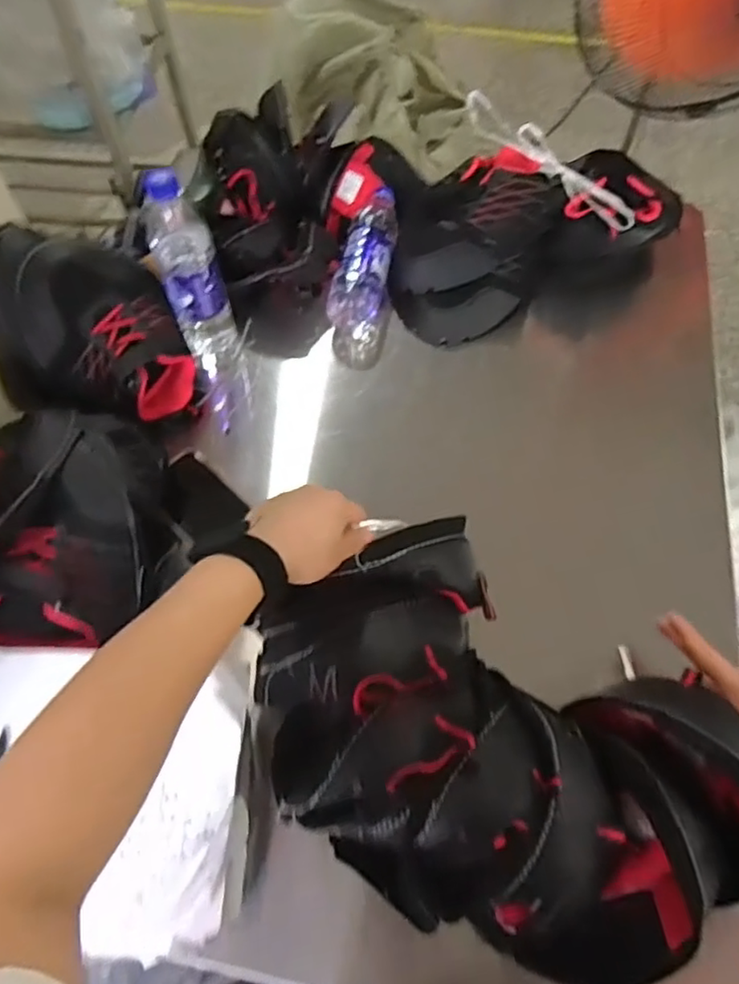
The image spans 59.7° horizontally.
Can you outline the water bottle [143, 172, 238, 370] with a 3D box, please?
[{"bbox_3d":[-0.201,-0.244,0.728,0.066,0.228,0.073,-17,62,-7],"label":"water bottle"}]

